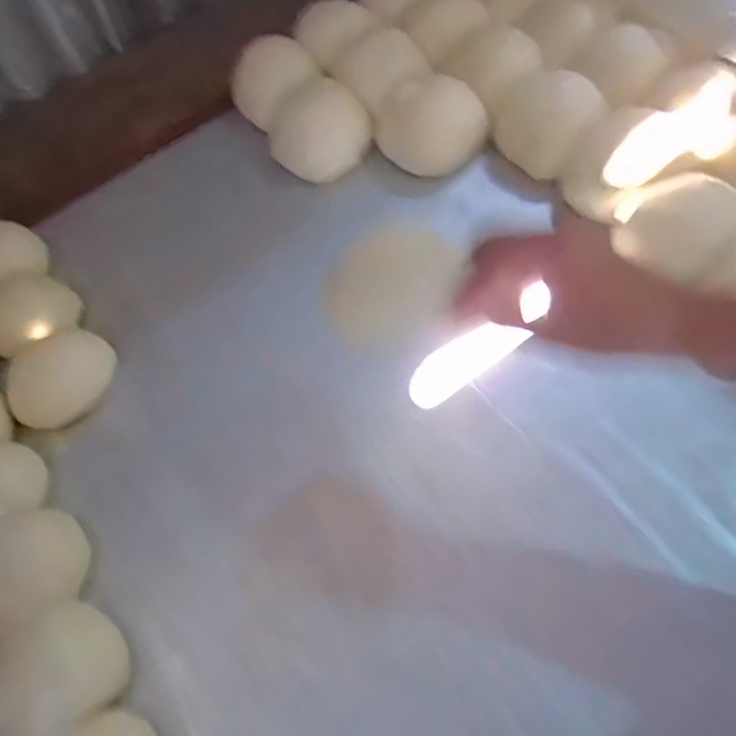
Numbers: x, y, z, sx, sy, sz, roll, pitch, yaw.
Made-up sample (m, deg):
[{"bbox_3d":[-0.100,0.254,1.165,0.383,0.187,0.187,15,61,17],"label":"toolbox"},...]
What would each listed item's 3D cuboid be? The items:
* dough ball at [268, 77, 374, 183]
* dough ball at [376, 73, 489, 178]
[{"bbox_3d":[-0.059,-0.286,0.715,0.114,0.061,0.104,-25,60,-7],"label":"dough ball"},{"bbox_3d":[0.073,-0.272,0.672,0.125,0.071,0.091,3,63,4],"label":"dough ball"}]

